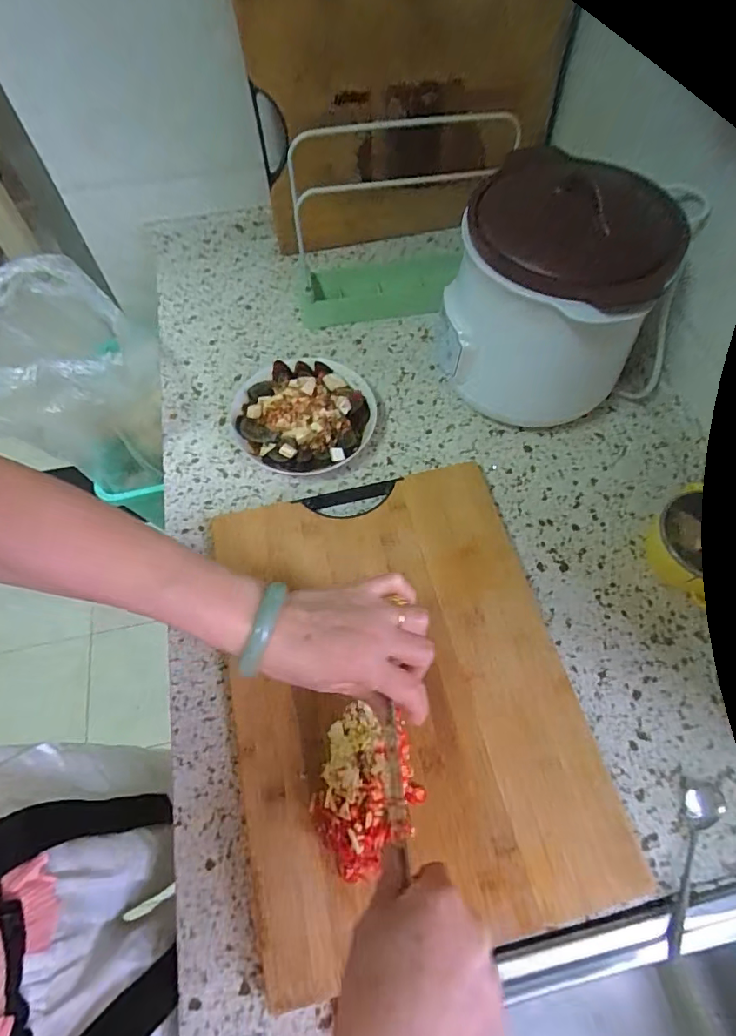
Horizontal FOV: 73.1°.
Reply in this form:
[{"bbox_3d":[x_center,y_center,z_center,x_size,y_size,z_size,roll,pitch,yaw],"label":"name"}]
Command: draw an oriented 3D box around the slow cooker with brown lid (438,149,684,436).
[{"bbox_3d":[0.188,-0.233,0.542,0.184,0.222,0.205,16,64,9],"label":"slow cooker with brown lid"}]

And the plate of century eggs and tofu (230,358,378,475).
[{"bbox_3d":[-0.078,-0.125,0.587,0.168,0.046,0.158,0,62,0],"label":"plate of century eggs and tofu"}]

